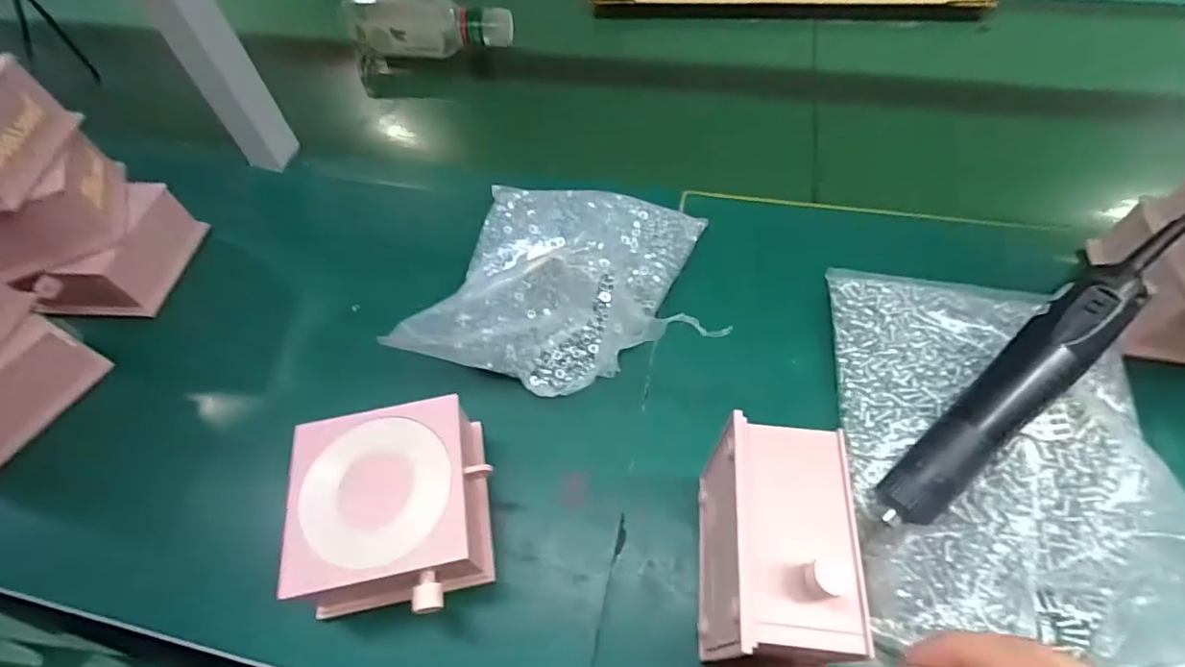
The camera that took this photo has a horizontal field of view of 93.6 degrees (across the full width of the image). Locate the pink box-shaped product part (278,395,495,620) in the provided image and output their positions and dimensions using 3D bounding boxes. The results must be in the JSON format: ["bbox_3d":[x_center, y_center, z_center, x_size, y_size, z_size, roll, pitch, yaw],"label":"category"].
[{"bbox_3d":[-0.120,0.110,0.346,0.110,0.065,0.118,-10,58,-1],"label":"pink box-shaped product part"}]

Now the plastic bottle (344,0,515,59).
[{"bbox_3d":[-0.204,-0.366,0.687,0.203,0.068,0.067,5,56,7],"label":"plastic bottle"}]

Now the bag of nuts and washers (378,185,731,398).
[{"bbox_3d":[-0.019,-0.042,0.438,0.194,0.062,0.199,12,60,12],"label":"bag of nuts and washers"}]

